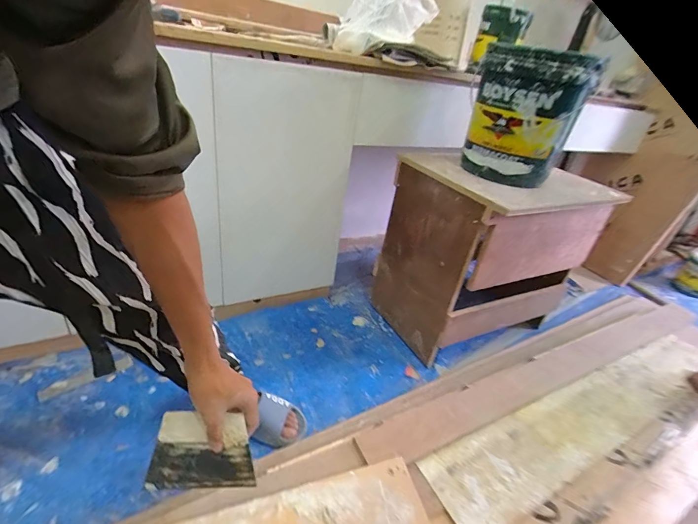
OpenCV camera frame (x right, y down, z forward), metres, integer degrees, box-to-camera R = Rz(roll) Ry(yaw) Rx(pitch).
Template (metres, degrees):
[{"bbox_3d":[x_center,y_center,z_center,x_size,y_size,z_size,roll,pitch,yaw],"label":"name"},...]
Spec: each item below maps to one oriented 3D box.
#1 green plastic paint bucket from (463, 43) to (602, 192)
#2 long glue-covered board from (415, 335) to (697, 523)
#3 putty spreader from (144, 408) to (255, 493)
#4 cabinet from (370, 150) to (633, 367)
[{"bbox_3d":[0.452,-0.365,0.956,0.262,0.329,0.246,18,34,15],"label":"green plastic paint bucket"},{"bbox_3d":[0.759,0.424,1.069,1.297,0.018,0.184,-8,38,-30],"label":"long glue-covered board"},{"bbox_3d":[-0.200,0.254,0.485,0.134,0.108,0.009,0,3,-8],"label":"putty spreader"},{"bbox_3d":[0.492,-0.056,1.307,0.660,0.593,0.451,-12,38,-29],"label":"cabinet"}]

